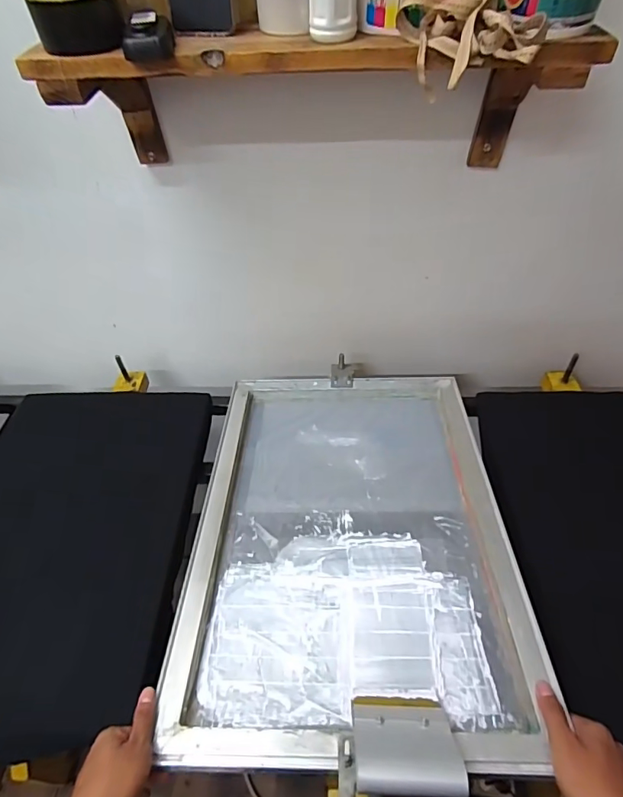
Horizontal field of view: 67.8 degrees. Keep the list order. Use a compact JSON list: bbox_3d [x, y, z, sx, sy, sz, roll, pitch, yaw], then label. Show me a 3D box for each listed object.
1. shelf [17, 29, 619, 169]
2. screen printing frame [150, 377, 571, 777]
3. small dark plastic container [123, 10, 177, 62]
[{"bbox_3d":[0.002,-0.387,0.636,0.635,0.194,0.222,2,48,4],"label":"shelf"},{"bbox_3d":[0.060,0.185,0.735,0.456,0.034,0.640,0,40,3],"label":"screen printing frame"},{"bbox_3d":[-0.179,-0.400,0.513,0.055,0.034,0.063,-9,49,-6],"label":"small dark plastic container"}]

